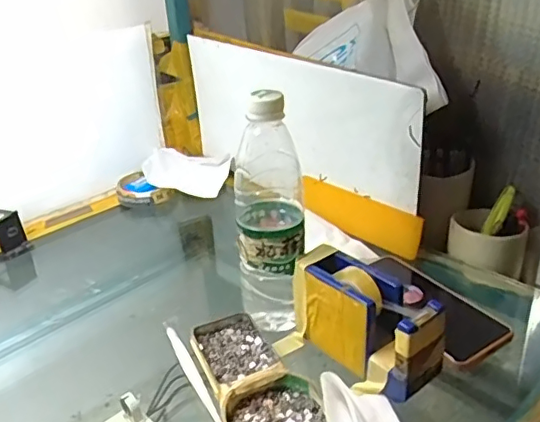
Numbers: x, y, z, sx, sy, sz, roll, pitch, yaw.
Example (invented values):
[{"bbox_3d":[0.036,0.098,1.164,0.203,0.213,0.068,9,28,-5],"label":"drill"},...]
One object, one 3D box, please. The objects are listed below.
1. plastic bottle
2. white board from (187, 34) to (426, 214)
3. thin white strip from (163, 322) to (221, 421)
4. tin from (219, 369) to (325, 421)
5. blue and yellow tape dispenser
[{"bbox_3d":[-0.001,0.003,0.512,0.062,0.228,0.072,-3,27,3],"label":"plastic bottle"},{"bbox_3d":[0.021,-0.123,0.731,0.013,0.161,0.408,-25,34,-34],"label":"white board"},{"bbox_3d":[-0.069,0.140,0.488,0.010,0.006,0.145,-16,29,-21],"label":"thin white strip"},{"bbox_3d":[0.003,0.160,0.424,0.077,0.019,0.083,-4,27,2],"label":"tin"},{"bbox_3d":[0.075,0.097,0.477,0.060,0.090,0.142,-27,35,-37],"label":"blue and yellow tape dispenser"}]

